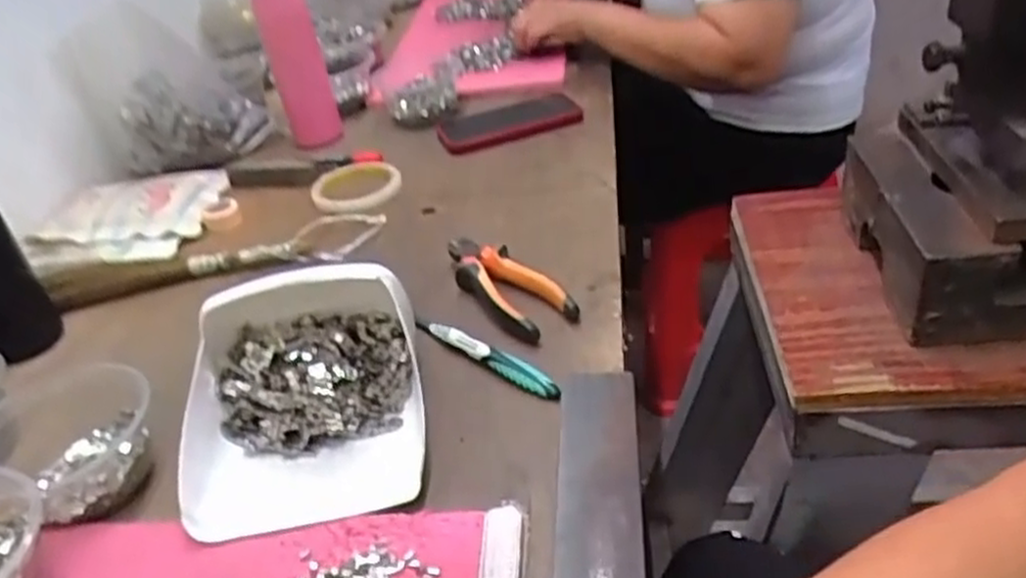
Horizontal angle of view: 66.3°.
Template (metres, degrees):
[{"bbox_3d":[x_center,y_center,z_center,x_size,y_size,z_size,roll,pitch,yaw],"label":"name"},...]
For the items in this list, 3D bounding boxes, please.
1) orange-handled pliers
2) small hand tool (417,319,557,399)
[{"bbox_3d":[-0.011,-0.007,0.645,0.053,0.020,0.148,-28,38,-25],"label":"orange-handled pliers"},{"bbox_3d":[-0.022,0.046,0.578,0.141,0.012,0.016,21,45,38],"label":"small hand tool"}]

